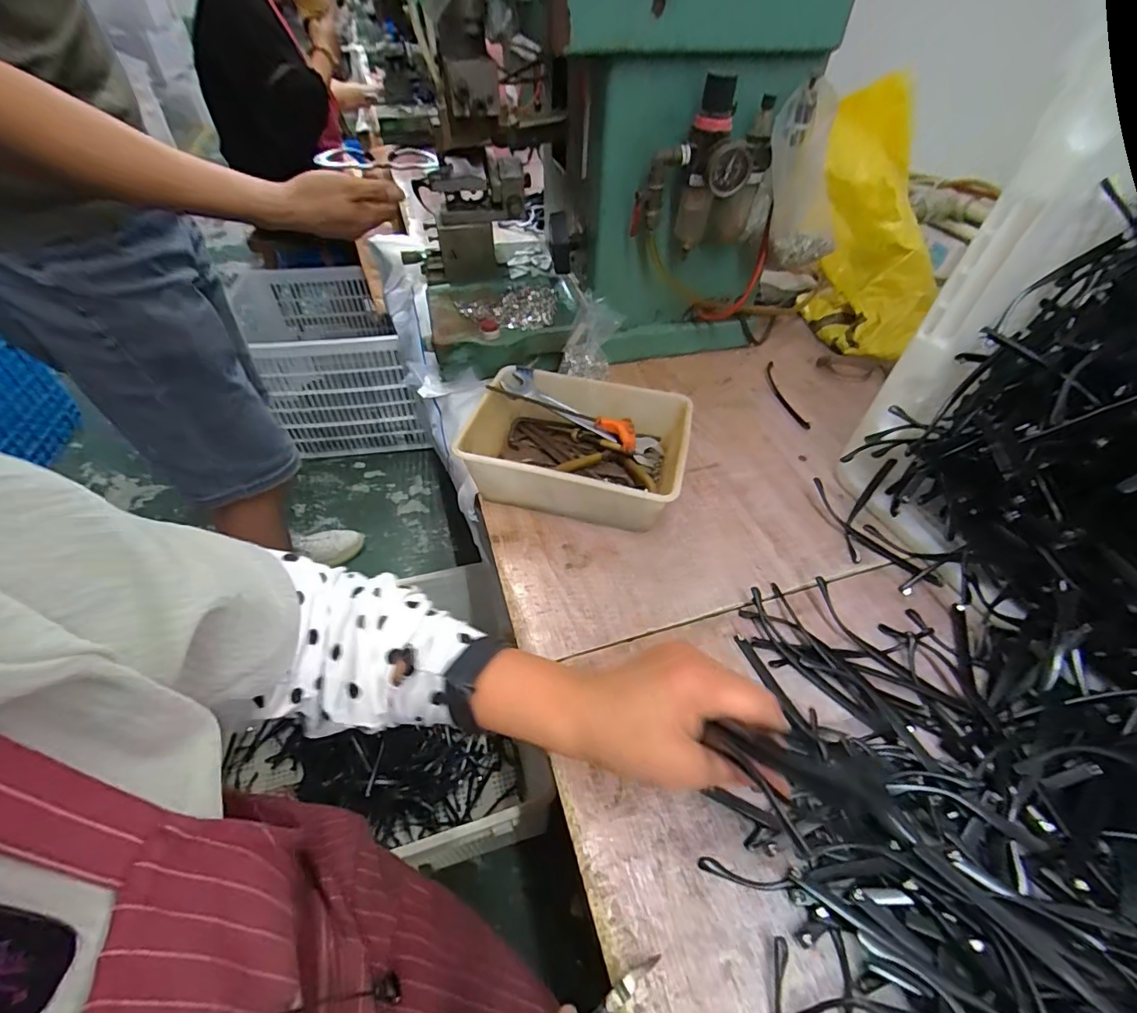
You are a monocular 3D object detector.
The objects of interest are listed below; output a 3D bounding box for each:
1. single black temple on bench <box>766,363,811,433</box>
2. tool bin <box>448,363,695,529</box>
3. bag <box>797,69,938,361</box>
[{"bbox_3d":[0.265,-0.138,0.626,0.015,0.014,0.136,0,48,-2],"label":"single black temple on bench"},{"bbox_3d":[0.010,-0.058,0.507,0.196,0.070,0.148,12,49,8],"label":"tool bin"},{"bbox_3d":[0.376,-0.356,0.666,0.092,0.298,0.127,-19,23,-18],"label":"bag"}]

